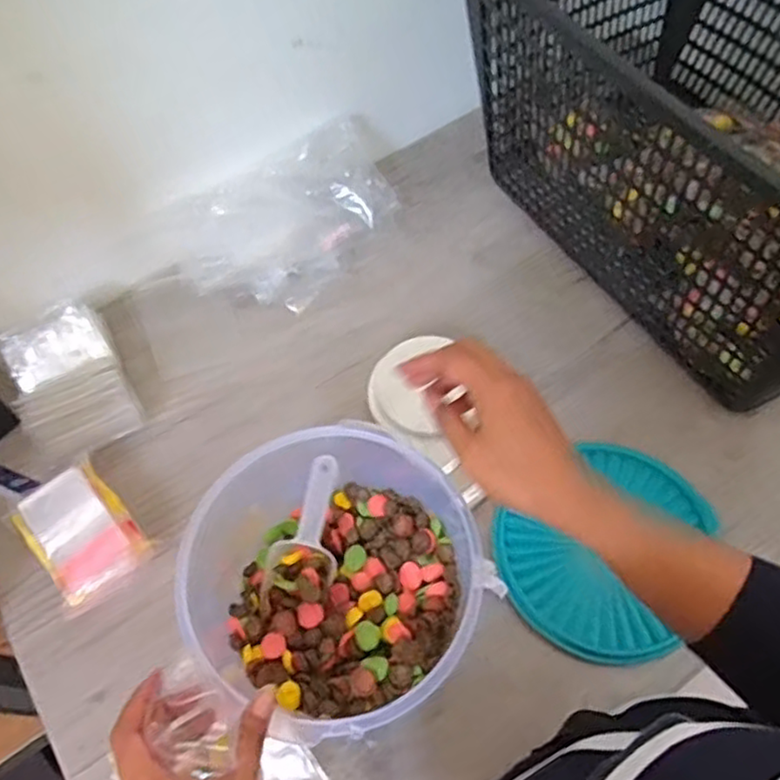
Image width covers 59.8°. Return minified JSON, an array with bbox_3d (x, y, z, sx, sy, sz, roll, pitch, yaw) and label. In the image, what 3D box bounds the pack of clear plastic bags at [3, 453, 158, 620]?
[{"bbox_3d":[-0.294,0.135,0.641,0.089,0.026,0.130,-39,67,-17],"label":"pack of clear plastic bags"}]

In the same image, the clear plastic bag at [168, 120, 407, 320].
[{"bbox_3d":[-0.112,-0.190,0.790,0.268,0.096,0.128,-32,65,-14],"label":"clear plastic bag"}]

